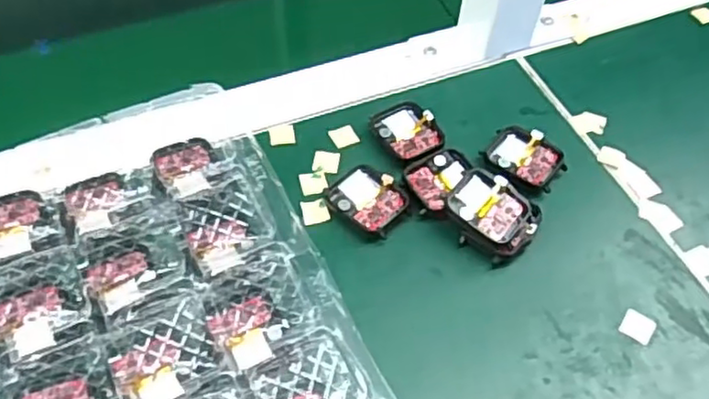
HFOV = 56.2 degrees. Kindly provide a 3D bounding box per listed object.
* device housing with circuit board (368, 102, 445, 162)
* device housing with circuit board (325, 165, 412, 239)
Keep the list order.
[{"bbox_3d":[0.033,-0.044,0.419,0.038,0.007,0.046,-24,58,-19],"label":"device housing with circuit board"},{"bbox_3d":[0.008,0.000,0.390,0.045,0.011,0.035,39,61,23],"label":"device housing with circuit board"}]

